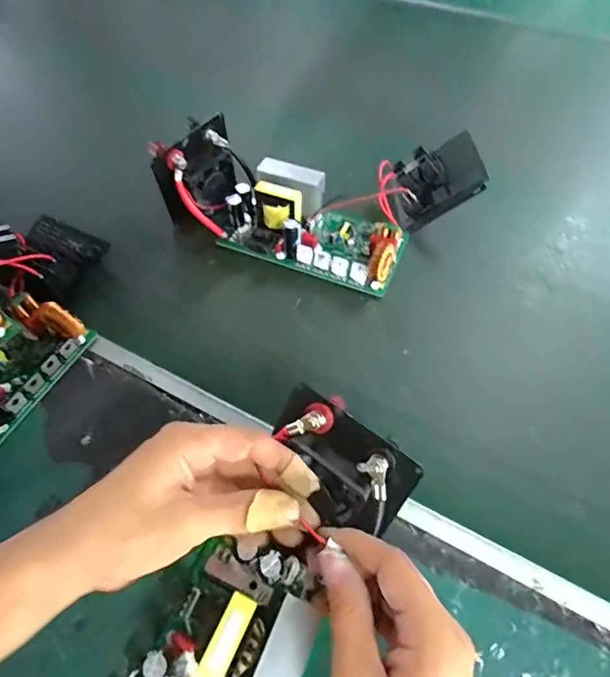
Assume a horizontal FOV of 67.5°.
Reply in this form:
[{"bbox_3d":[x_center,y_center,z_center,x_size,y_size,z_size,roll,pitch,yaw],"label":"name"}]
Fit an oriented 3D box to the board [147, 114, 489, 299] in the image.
[{"bbox_3d":[0.017,-0.157,0.477,0.303,0.088,0.173,13,58,10],"label":"board"}]

